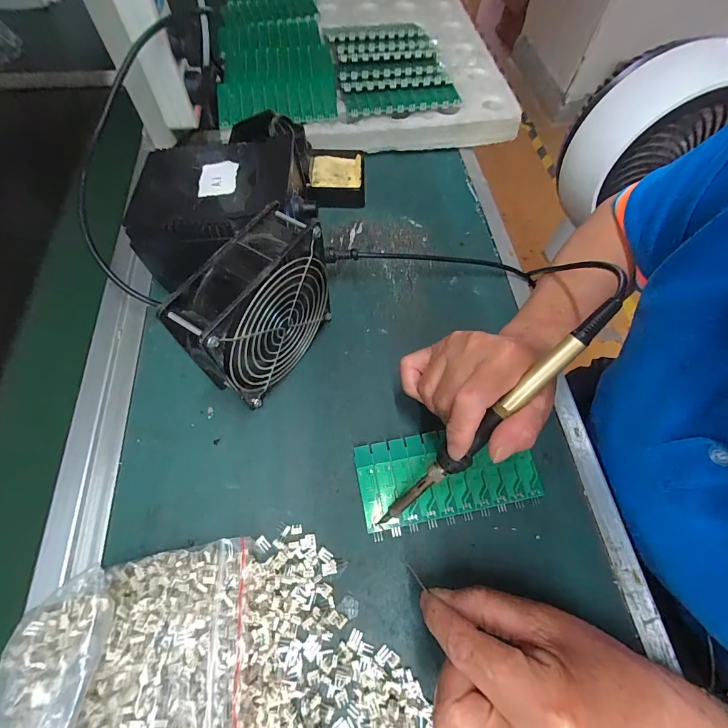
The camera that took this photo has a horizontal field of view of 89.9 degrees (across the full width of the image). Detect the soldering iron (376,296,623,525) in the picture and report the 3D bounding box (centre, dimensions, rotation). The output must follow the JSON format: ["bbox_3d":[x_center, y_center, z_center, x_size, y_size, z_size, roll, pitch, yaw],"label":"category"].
[{"bbox_3d":[0.080,0.040,0.238,0.017,0.021,0.206,46,107,17],"label":"soldering iron"}]

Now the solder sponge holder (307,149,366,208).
[{"bbox_3d":[-0.031,-0.219,0.430,0.063,0.025,0.079,-1,63,-2],"label":"solder sponge holder"}]

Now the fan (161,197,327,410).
[{"bbox_3d":[-0.079,-0.035,0.284,0.049,0.118,0.120,32,66,14],"label":"fan"}]

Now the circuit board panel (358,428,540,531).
[{"bbox_3d":[0.066,0.084,0.286,0.138,0.004,0.063,-9,72,-6],"label":"circuit board panel"}]

